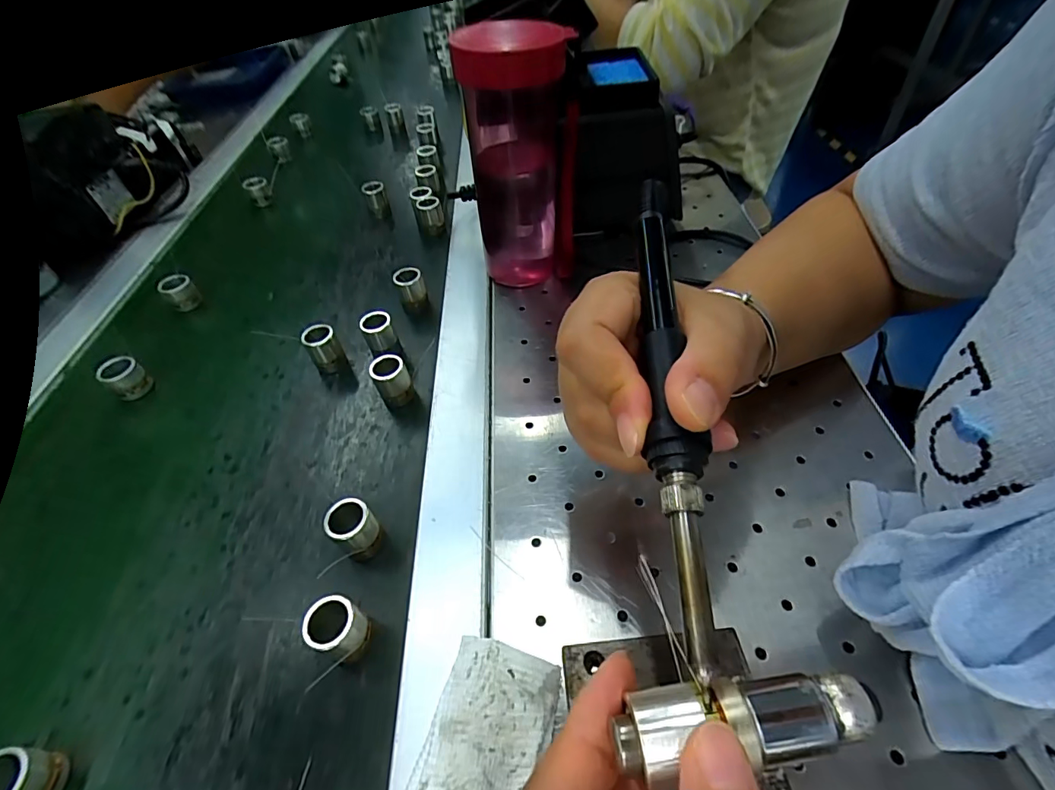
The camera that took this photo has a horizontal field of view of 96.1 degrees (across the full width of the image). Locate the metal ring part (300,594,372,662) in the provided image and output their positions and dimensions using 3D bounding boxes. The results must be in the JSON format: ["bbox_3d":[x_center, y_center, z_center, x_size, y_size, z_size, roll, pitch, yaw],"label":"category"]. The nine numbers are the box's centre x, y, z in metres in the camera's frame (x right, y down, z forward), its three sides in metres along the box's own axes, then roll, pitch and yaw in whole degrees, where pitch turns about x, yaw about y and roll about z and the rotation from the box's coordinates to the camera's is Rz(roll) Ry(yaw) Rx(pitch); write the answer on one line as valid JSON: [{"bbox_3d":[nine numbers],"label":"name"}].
[{"bbox_3d":[-0.087,0.111,0.224,0.024,0.033,0.022,-3,49,4],"label":"metal ring part"}]

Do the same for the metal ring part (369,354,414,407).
[{"bbox_3d":[-0.093,-0.008,0.328,0.022,0.035,0.020,-27,51,-16],"label":"metal ring part"}]

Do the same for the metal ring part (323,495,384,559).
[{"bbox_3d":[-0.093,0.073,0.257,0.022,0.032,0.023,-3,49,4],"label":"metal ring part"}]

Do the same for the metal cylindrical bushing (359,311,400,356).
[{"bbox_3d":[-0.112,-0.044,0.363,0.022,0.036,0.021,-3,49,4],"label":"metal cylindrical bushing"}]

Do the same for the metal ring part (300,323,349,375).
[{"bbox_3d":[-0.152,-0.033,0.357,0.023,0.037,0.022,-31,53,-19],"label":"metal ring part"}]

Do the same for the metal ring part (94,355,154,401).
[{"bbox_3d":[-0.305,-0.012,0.361,0.023,0.031,0.024,24,56,25],"label":"metal ring part"}]

